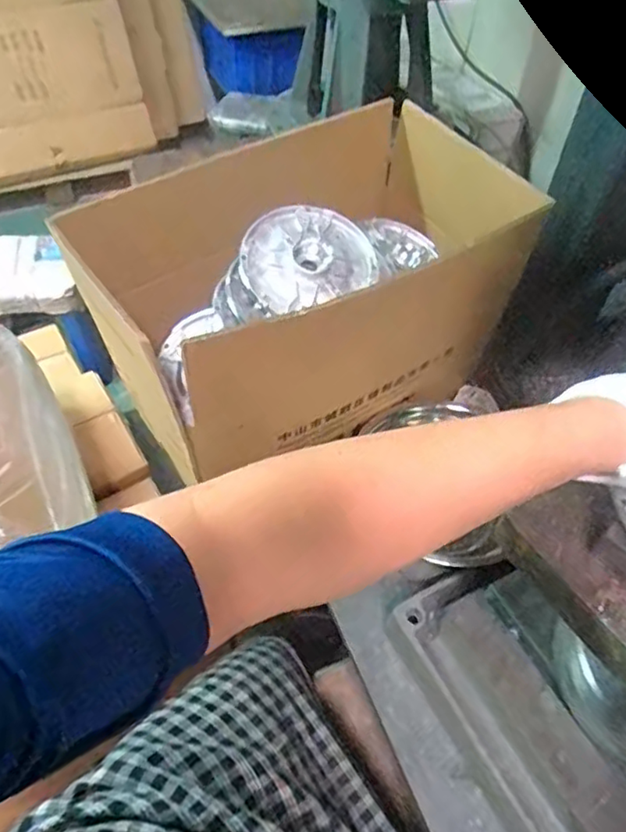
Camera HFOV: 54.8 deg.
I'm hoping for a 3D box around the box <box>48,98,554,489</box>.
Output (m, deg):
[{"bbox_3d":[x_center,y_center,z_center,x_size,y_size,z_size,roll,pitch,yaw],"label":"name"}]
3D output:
[{"bbox_3d":[-0.011,-0.166,0.721,0.443,0.245,0.293,-23,55,-21],"label":"box"}]

